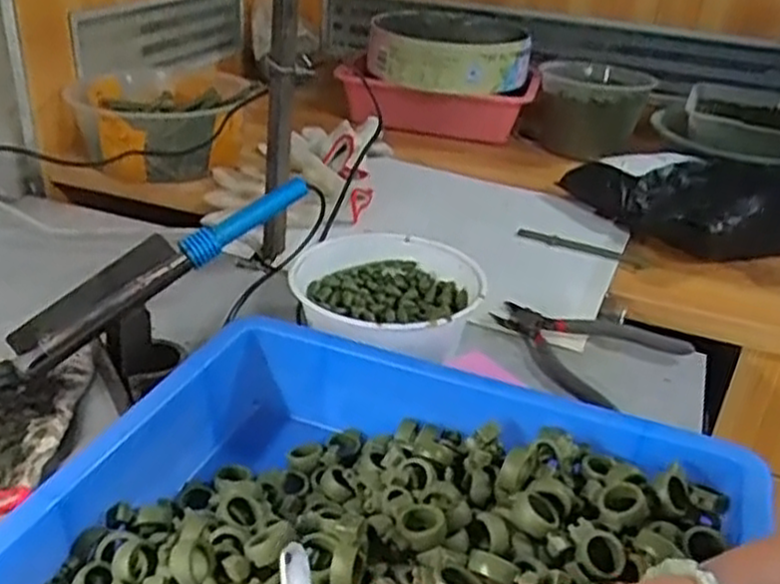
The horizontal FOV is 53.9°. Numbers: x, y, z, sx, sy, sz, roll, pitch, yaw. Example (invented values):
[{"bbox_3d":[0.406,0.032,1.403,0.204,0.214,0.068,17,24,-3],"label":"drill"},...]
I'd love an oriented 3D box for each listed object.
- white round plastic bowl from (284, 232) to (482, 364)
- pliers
[{"bbox_3d":[-0.004,0.012,0.691,0.162,0.068,0.193,6,29,2],"label":"white round plastic bowl"},{"bbox_3d":[0.180,0.047,0.726,0.144,0.026,0.157,-19,36,-35],"label":"pliers"}]

